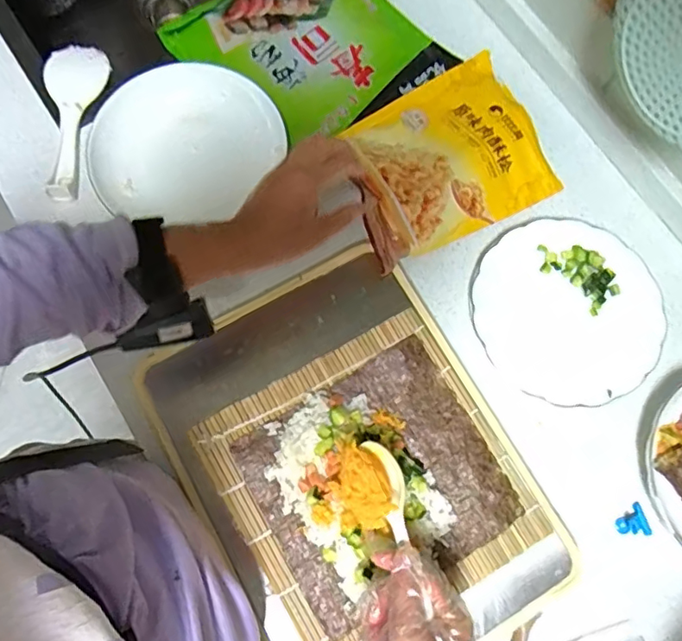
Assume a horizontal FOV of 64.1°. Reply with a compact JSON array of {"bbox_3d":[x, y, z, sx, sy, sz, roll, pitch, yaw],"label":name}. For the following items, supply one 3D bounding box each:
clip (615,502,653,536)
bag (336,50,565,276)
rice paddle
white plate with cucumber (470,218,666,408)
[{"bbox_3d":[0.273,0.189,0.509,0.031,0.008,0.028,-16,76,-6],"label":"clip"},{"bbox_3d":[0.102,-0.174,0.565,0.213,0.046,0.173,-26,78,-8],"label":"bag"},{"bbox_3d":[-0.287,-0.220,0.586,0.061,0.032,0.197,-5,75,-3],"label":"rice paddle"},{"bbox_3d":[0.231,-0.015,0.552,0.189,0.014,0.183,0,75,-2],"label":"white plate with cucumber"}]

